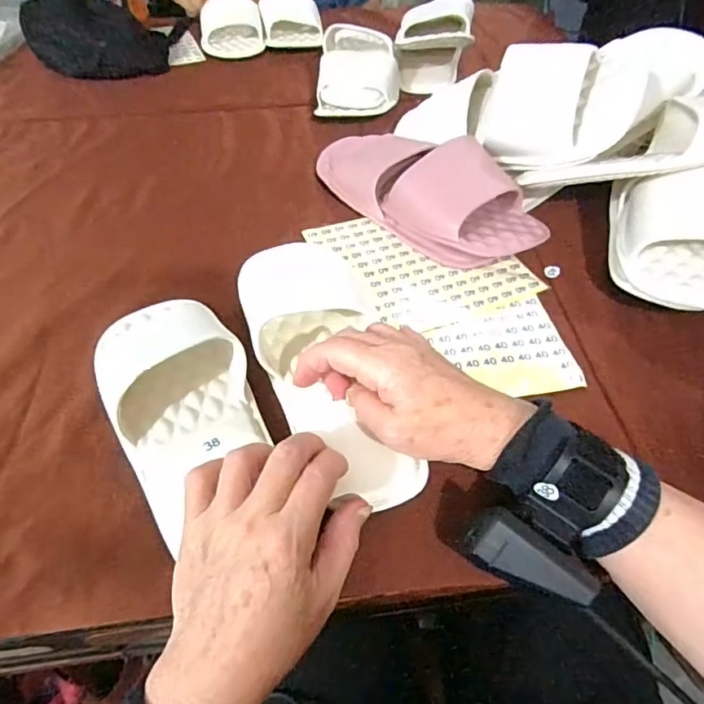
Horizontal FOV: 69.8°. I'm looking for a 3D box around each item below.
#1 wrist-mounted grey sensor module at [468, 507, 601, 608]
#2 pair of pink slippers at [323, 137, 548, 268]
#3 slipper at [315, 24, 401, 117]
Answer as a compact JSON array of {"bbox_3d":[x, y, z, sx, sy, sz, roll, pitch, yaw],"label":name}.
[{"bbox_3d":[0.098,0.111,0.275,0.072,0.012,0.030,29,78,1],"label":"wrist-mounted grey sensor module"},{"bbox_3d":[0.066,-0.165,0.491,0.116,0.065,0.252,-27,55,-22],"label":"pair of pink slippers"},{"bbox_3d":[0.012,-0.378,0.677,0.102,0.053,0.214,4,49,2],"label":"slipper"}]

